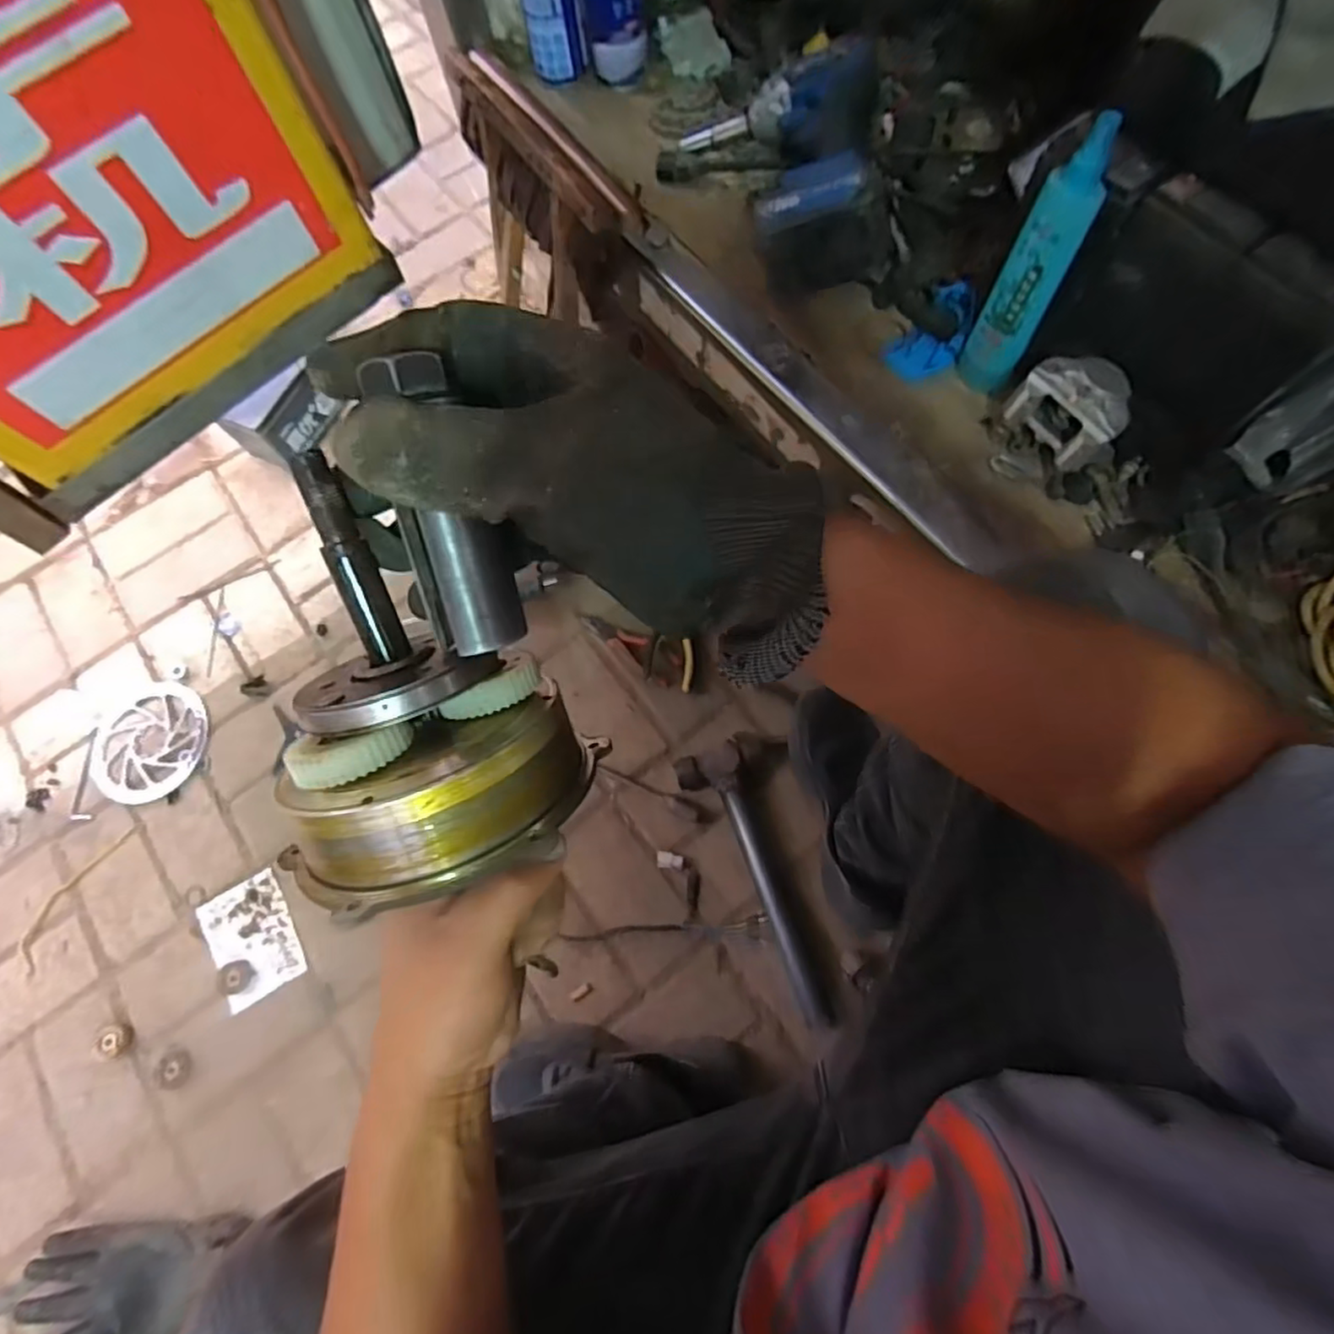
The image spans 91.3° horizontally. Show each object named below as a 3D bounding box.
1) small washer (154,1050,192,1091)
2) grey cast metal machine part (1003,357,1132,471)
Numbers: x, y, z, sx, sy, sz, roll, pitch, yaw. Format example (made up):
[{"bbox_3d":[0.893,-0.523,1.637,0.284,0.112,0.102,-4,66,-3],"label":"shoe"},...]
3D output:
[{"bbox_3d":[-0.557,0.455,0.736,0.038,0.005,0.038,-13,72,-3],"label":"small washer"},{"bbox_3d":[0.329,-0.207,0.532,0.064,0.062,0.083,-37,72,-9],"label":"grey cast metal machine part"}]

